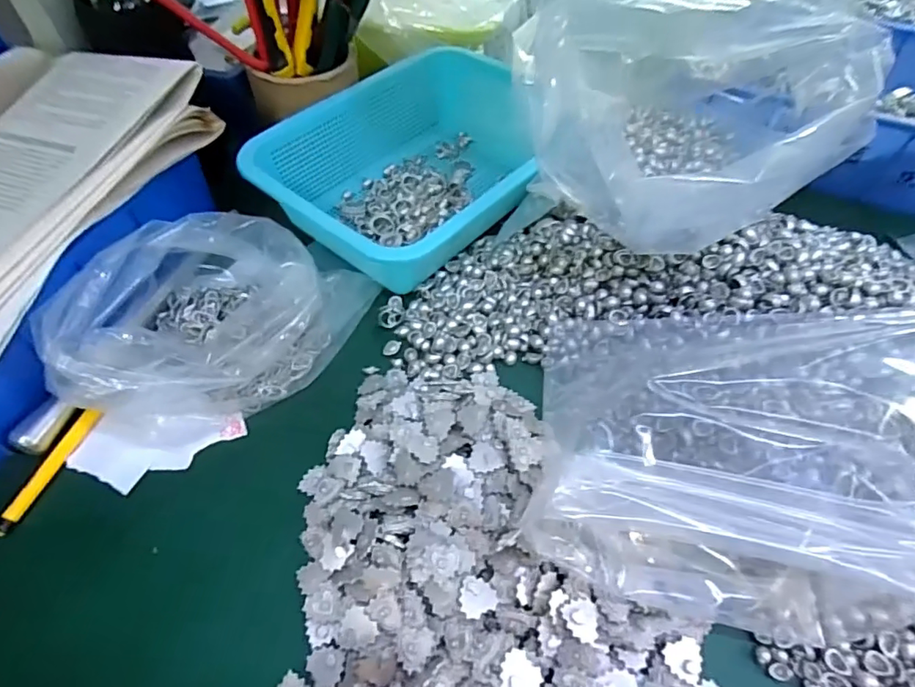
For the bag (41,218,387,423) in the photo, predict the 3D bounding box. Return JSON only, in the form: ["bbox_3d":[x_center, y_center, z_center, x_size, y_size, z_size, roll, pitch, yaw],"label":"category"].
[{"bbox_3d":[-0.156,-0.021,0.354,0.151,0.072,0.161,8,53,5],"label":"bag"}]

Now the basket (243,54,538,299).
[{"bbox_3d":[-0.025,-0.158,0.464,0.187,0.071,0.263,34,60,22],"label":"basket"}]

